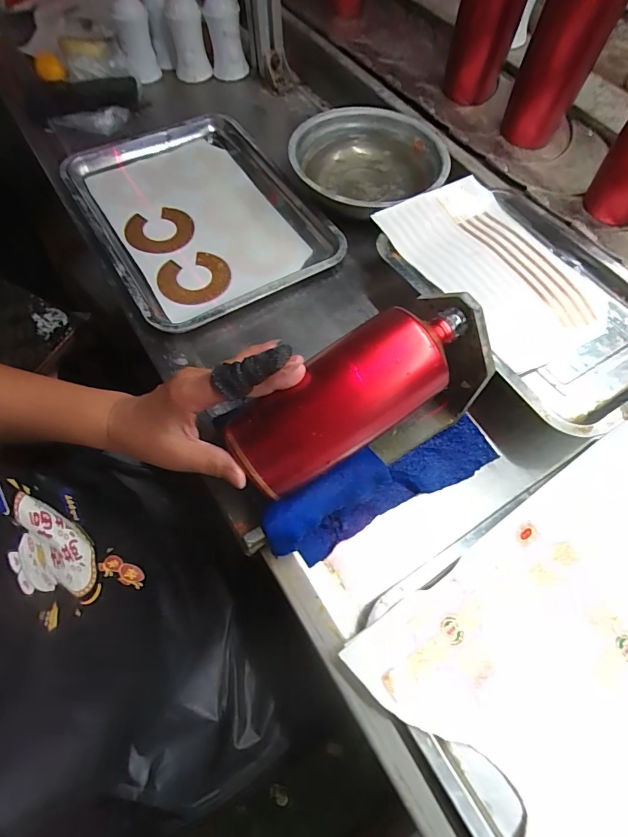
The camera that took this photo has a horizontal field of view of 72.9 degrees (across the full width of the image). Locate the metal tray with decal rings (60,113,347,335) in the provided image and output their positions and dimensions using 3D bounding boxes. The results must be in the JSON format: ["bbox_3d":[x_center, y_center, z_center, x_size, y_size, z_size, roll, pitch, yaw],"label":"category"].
[{"bbox_3d":[-0.152,-0.269,0.558,0.260,0.044,0.357,-28,65,-17],"label":"metal tray with decal rings"}]

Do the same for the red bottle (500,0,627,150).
[{"bbox_3d":[0.301,-0.441,0.513,0.078,0.192,0.066,21,69,11],"label":"red bottle"}]

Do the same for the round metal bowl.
[{"bbox_3d":[0.071,-0.337,0.561,0.196,0.059,0.198,-1,66,2],"label":"round metal bowl"}]

